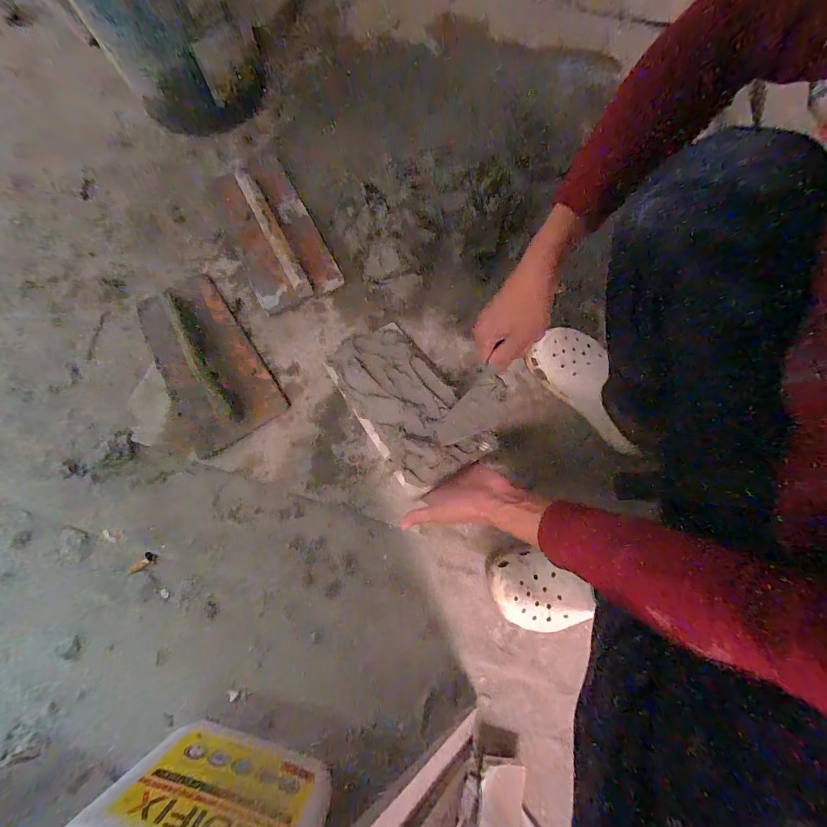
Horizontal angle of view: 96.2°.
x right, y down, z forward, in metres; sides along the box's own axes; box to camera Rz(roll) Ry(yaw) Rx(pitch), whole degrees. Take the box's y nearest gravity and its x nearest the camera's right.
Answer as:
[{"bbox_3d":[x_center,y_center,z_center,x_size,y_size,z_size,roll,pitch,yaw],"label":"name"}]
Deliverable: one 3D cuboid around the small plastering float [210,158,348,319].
[{"bbox_3d":[-0.253,-0.328,0.674,0.149,0.038,0.292,-26,79,-6],"label":"small plastering float"}]

